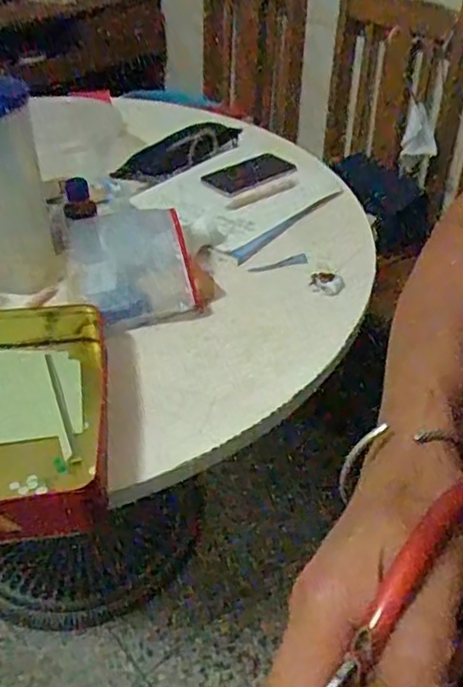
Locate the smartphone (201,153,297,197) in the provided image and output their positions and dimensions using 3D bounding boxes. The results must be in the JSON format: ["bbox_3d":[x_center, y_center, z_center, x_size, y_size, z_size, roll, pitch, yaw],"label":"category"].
[{"bbox_3d":[0.035,-0.291,1.117,0.176,0.013,0.092,-27,47,-30],"label":"smartphone"}]

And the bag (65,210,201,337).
[{"bbox_3d":[-0.127,-0.101,0.846,0.149,0.022,0.187,-8,65,-18],"label":"bag"}]

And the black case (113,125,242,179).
[{"bbox_3d":[-0.092,-0.345,1.157,0.096,0.033,0.274,32,48,32],"label":"black case"}]

